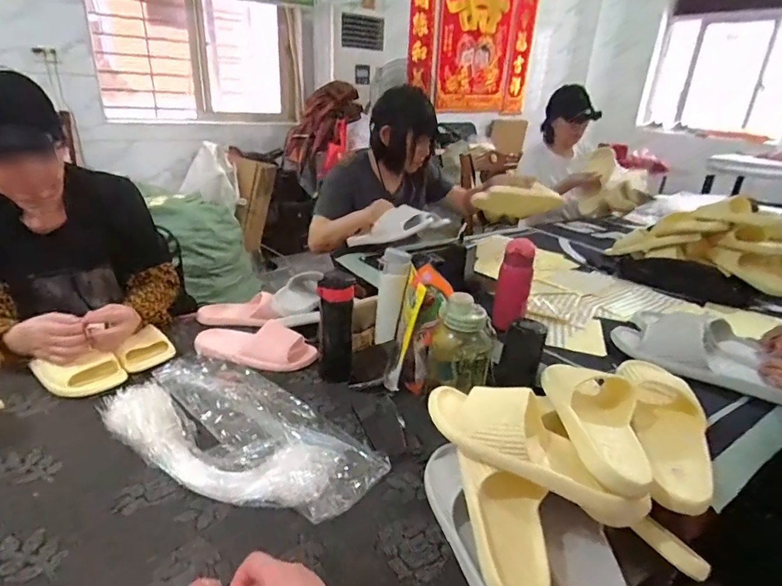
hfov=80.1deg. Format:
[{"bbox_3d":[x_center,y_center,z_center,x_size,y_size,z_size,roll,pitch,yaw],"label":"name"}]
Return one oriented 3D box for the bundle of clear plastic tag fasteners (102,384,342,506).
[{"bbox_3d":[-0.283,0.222,0.709,0.420,0.042,0.142,12,26,18],"label":"bundle of clear plastic tag fasteners"}]

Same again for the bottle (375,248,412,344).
[{"bbox_3d":[0.003,0.011,1.022,0.068,0.198,0.054,4,24,0],"label":"bottle"}]

